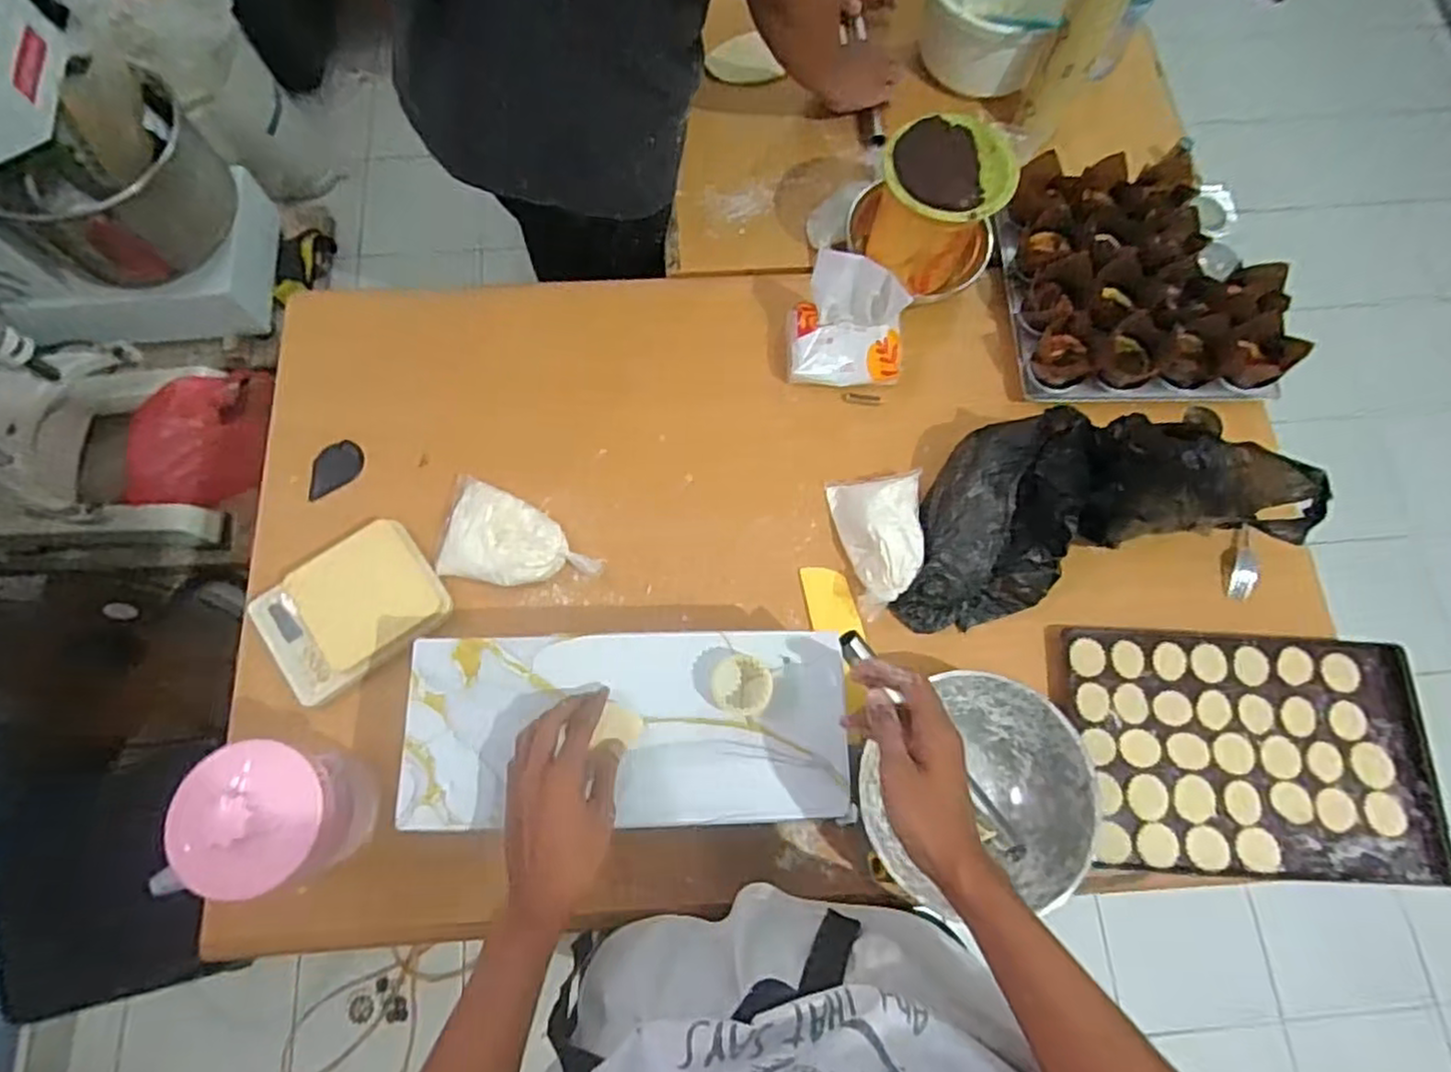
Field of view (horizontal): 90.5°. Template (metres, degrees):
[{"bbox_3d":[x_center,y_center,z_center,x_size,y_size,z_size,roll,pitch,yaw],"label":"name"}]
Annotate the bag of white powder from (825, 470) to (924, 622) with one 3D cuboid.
[{"bbox_3d":[0.169,0.009,0.786,0.091,0.065,0.151,-2,73,-2],"label":"bag of white powder"}]

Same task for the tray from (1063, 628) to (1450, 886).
[{"bbox_3d":[0.545,0.224,0.747,0.357,0.040,0.238,3,73,-1],"label":"tray"}]

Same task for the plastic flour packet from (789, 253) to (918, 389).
[{"bbox_3d":[0.141,-0.236,0.815,0.140,0.134,0.088,13,73,2],"label":"plastic flour packet"}]

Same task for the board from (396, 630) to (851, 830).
[{"bbox_3d":[-0.083,0.161,0.614,0.371,0.022,0.160,1,73,-2],"label":"board"}]

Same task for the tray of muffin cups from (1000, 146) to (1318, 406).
[{"bbox_3d":[0.496,-0.327,0.867,0.299,0.071,0.325,0,73,-1],"label":"tray of muffin cups"}]

